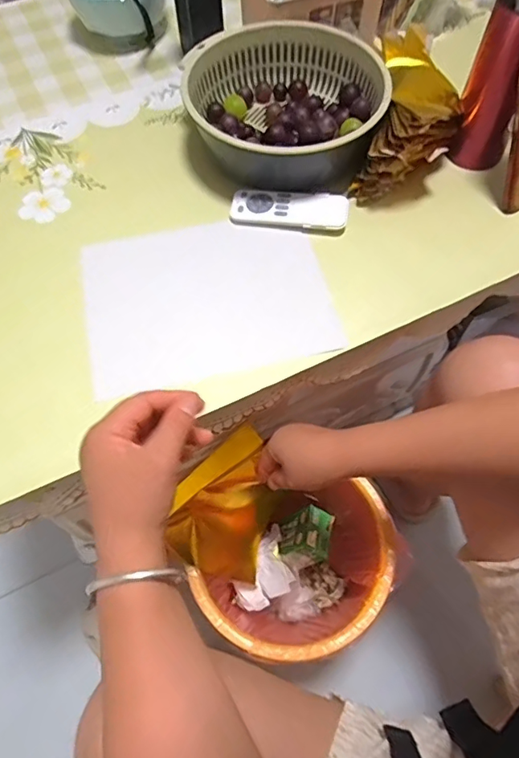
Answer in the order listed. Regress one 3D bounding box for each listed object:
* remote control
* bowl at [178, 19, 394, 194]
[{"bbox_3d":[0.032,-0.184,0.551,0.127,0.012,0.048,5,63,2],"label":"remote control"},{"bbox_3d":[0.032,-0.307,0.576,0.216,0.079,0.212,0,63,0],"label":"bowl"}]

